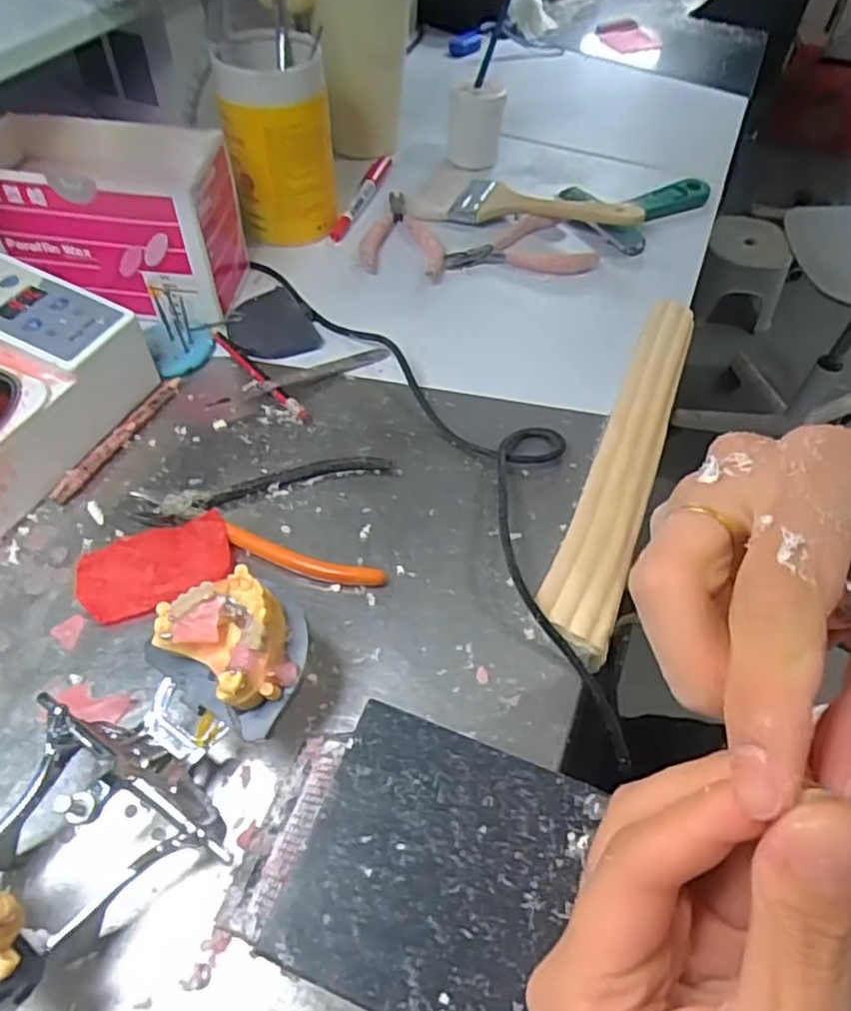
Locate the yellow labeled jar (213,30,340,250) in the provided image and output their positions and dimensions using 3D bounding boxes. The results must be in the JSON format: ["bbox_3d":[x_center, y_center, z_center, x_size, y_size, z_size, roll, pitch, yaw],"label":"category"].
[{"bbox_3d":[-0.116,-0.291,0.532,0.080,0.134,0.075,-5,53,-8],"label":"yellow labeled jar"}]

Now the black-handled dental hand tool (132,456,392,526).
[{"bbox_3d":[-0.095,-0.011,0.400,0.151,0.008,0.027,-11,54,-12],"label":"black-handled dental hand tool"}]

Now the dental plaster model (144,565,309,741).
[{"bbox_3d":[-0.080,0.057,0.285,0.061,0.037,0.055,28,57,18],"label":"dental plaster model"}]

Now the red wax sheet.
[{"bbox_3d":[-0.147,0.033,0.360,0.078,0.010,0.051,-13,55,-13],"label":"red wax sheet"}]

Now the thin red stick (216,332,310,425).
[{"bbox_3d":[-0.117,-0.092,0.460,0.008,0.008,0.116,-34,62,-26],"label":"thin red stick"}]

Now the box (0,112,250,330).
[{"bbox_3d":[-0.222,-0.205,0.478,0.162,0.104,0.098,8,53,2],"label":"box"}]

